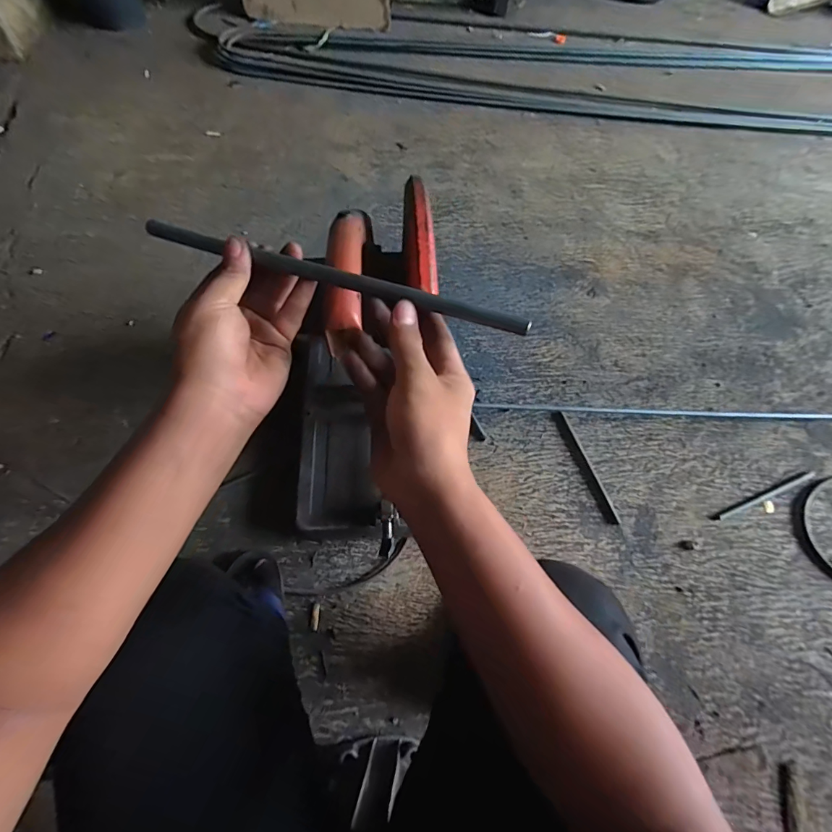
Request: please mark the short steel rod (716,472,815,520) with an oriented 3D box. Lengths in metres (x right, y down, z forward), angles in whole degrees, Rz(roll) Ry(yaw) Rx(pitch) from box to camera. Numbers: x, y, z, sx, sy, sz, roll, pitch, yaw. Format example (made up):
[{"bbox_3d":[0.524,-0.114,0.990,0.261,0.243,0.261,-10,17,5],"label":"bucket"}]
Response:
[{"bbox_3d":[0.704,0.158,0.823,0.243,0.007,0.014,-20,68,-11],"label":"short steel rod"}]

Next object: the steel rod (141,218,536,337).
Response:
[{"bbox_3d":[-0.065,-0.098,0.282,0.259,0.015,0.013,17,66,7],"label":"steel rod"}]

